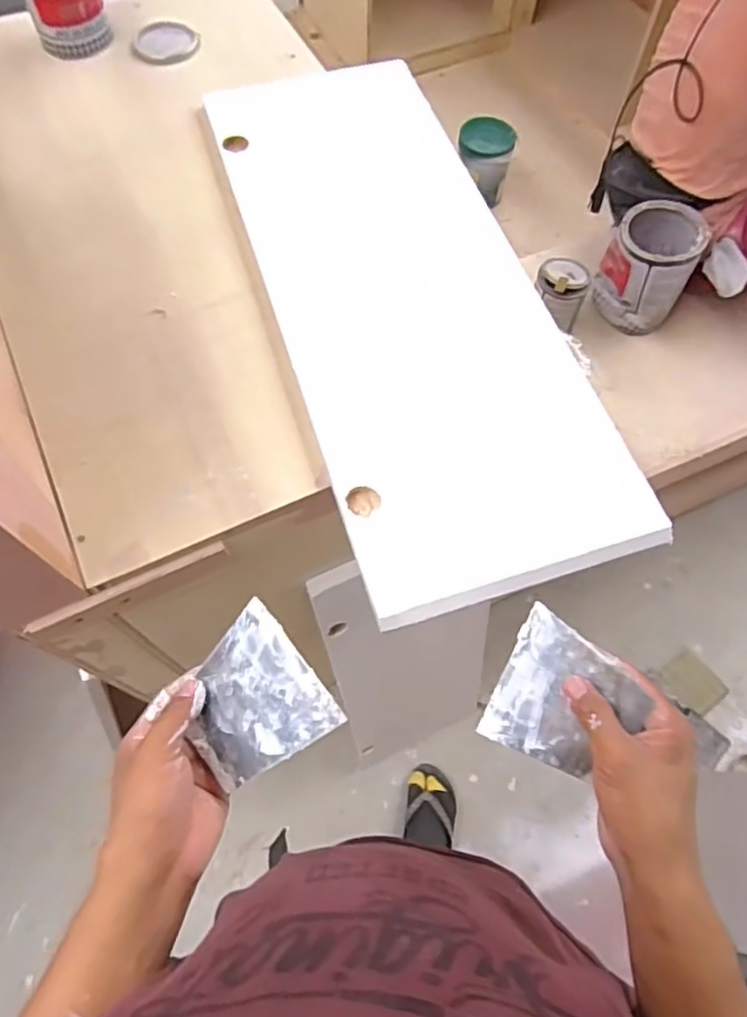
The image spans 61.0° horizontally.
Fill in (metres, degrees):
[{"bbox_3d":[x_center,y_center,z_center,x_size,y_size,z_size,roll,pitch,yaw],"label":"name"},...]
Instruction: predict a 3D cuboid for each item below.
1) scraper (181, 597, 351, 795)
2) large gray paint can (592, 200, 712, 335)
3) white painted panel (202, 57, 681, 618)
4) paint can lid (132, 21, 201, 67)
[{"bbox_3d":[-0.088,0.136,0.451,0.095,0.004,0.103,-41,69,0],"label":"scraper"},{"bbox_3d":[0.549,-0.484,1.280,0.165,0.200,0.153,0,65,0],"label":"large gray paint can"},{"bbox_3d":[0.030,-0.254,0.725,0.288,0.017,0.745,-17,66,-7],"label":"white painted panel"},{"bbox_3d":[-0.303,-0.684,0.931,0.085,0.013,0.086,0,65,0],"label":"paint can lid"}]

